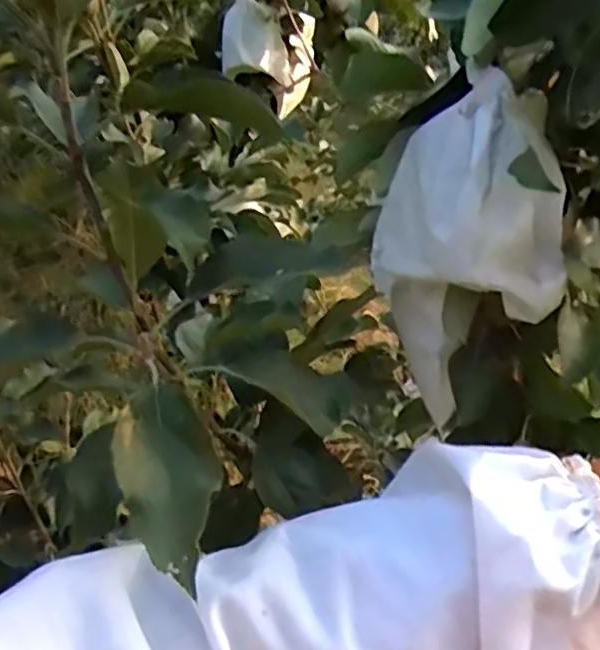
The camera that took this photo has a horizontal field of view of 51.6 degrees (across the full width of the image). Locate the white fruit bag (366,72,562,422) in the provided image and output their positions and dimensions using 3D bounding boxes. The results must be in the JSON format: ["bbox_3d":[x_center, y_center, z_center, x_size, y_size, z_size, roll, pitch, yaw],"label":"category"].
[{"bbox_3d":[0.091,-0.035,0.359,0.065,0.184,0.093,-6,30,-18],"label":"white fruit bag"}]

